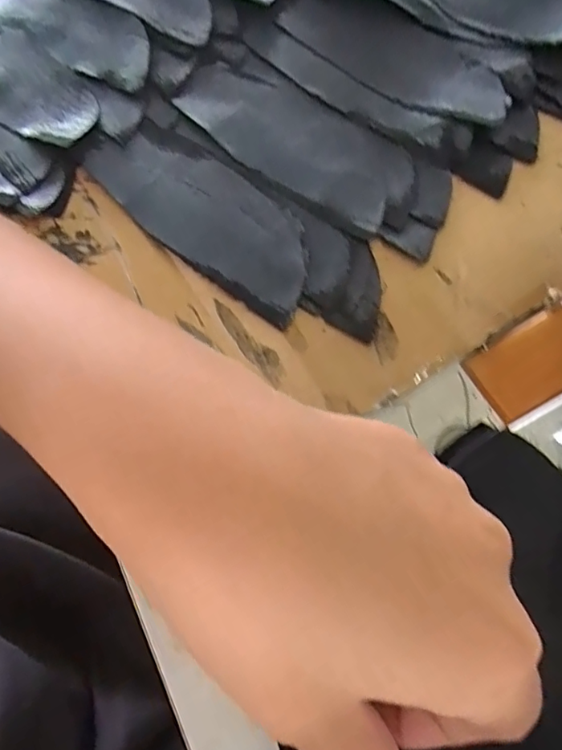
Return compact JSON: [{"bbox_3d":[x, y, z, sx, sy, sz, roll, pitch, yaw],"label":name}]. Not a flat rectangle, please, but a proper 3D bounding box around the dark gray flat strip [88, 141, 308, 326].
[{"bbox_3d":[-0.035,-0.074,0.243,0.126,0.004,0.049,35,72,15],"label":"dark gray flat strip"}]

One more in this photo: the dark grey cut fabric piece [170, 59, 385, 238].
[{"bbox_3d":[0.005,-0.114,0.257,0.123,0.004,0.052,38,73,16],"label":"dark grey cut fabric piece"}]

